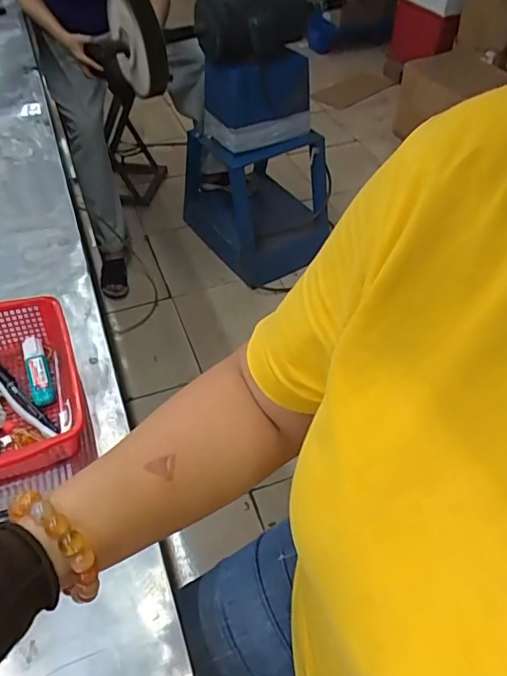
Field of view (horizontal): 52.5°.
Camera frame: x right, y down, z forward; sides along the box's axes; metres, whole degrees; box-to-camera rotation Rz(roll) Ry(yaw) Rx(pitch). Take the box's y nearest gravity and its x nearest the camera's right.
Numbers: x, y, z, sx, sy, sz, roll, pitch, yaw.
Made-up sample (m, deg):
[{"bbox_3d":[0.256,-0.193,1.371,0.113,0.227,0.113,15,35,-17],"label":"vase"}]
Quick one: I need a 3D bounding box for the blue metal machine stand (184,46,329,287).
[{"bbox_3d":[0.033,-0.610,1.790,0.421,0.686,0.463,-22,51,-21],"label":"blue metal machine stand"}]

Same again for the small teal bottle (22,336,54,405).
[{"bbox_3d":[-0.258,0.037,0.615,0.024,0.015,0.103,-18,49,-18],"label":"small teal bottle"}]

